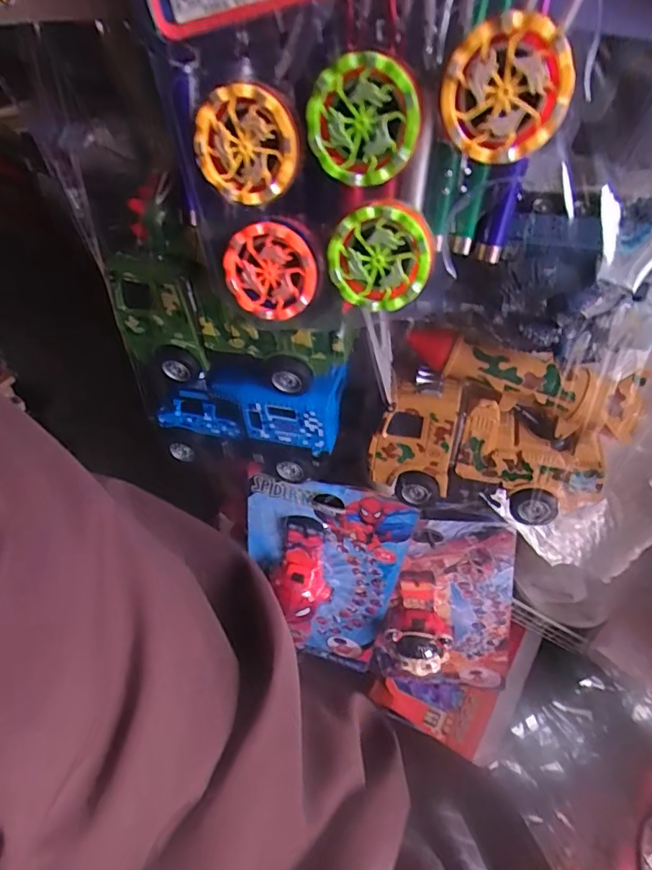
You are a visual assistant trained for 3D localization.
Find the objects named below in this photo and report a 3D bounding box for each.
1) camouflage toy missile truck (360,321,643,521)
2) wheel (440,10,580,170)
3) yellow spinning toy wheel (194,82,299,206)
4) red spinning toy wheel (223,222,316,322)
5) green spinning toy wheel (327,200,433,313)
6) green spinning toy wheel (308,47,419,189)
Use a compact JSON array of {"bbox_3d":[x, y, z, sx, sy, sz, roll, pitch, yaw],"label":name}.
[{"bbox_3d":[0.106,0.000,0.323,0.139,0.101,0.050,16,49,13],"label":"camouflage toy missile truck"},{"bbox_3d":[0.061,-0.117,0.177,0.041,0.041,0.006,6,31,11],"label":"wheel"},{"bbox_3d":[-0.032,-0.117,0.209,0.040,0.041,0.011,9,48,7],"label":"yellow spinning toy wheel"},{"bbox_3d":[-0.025,-0.073,0.232,0.040,0.040,0.012,10,48,8],"label":"red spinning toy wheel"},{"bbox_3d":[0.022,-0.073,0.214,0.041,0.041,0.011,11,48,9],"label":"green spinning toy wheel"},{"bbox_3d":[0.015,-0.119,0.196,0.040,0.041,0.015,14,34,9],"label":"green spinning toy wheel"}]

